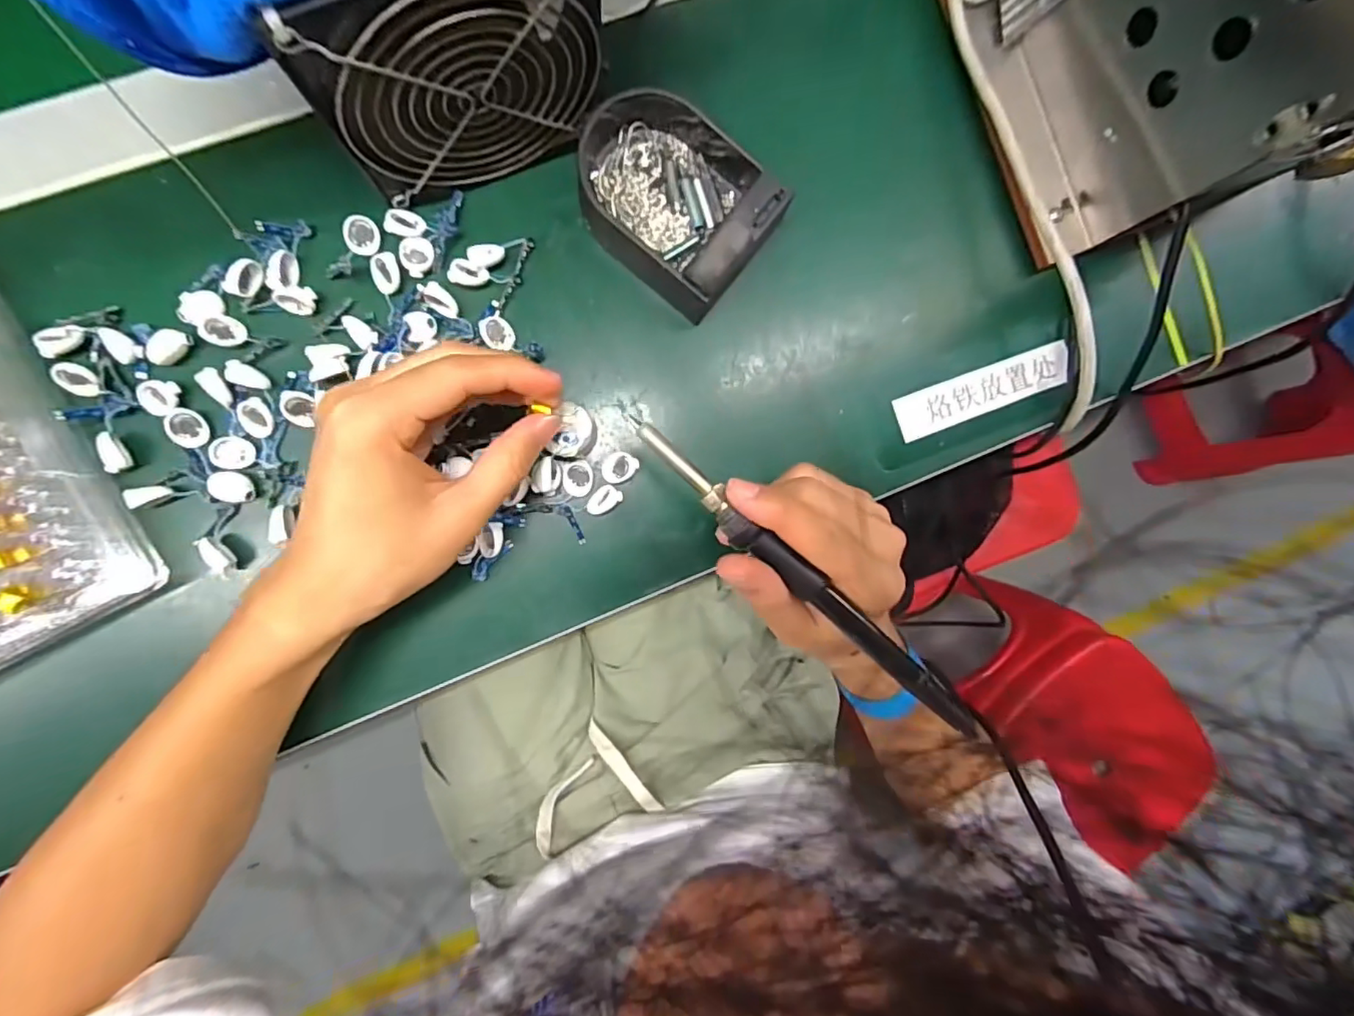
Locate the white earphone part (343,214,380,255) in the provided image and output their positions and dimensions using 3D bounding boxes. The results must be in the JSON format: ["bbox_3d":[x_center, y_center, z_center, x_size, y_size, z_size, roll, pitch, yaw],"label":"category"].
[{"bbox_3d":[-0.158,-0.137,0.294,0.017,0.008,0.018,0,91,-7],"label":"white earphone part"}]

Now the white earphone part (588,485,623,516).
[{"bbox_3d":[-0.039,-0.004,0.310,0.019,0.005,0.012,-40,95,-5],"label":"white earphone part"}]

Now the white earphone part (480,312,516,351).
[{"bbox_3d":[-0.093,-0.091,0.303,0.016,0.005,0.018,-35,95,-5],"label":"white earphone part"}]

